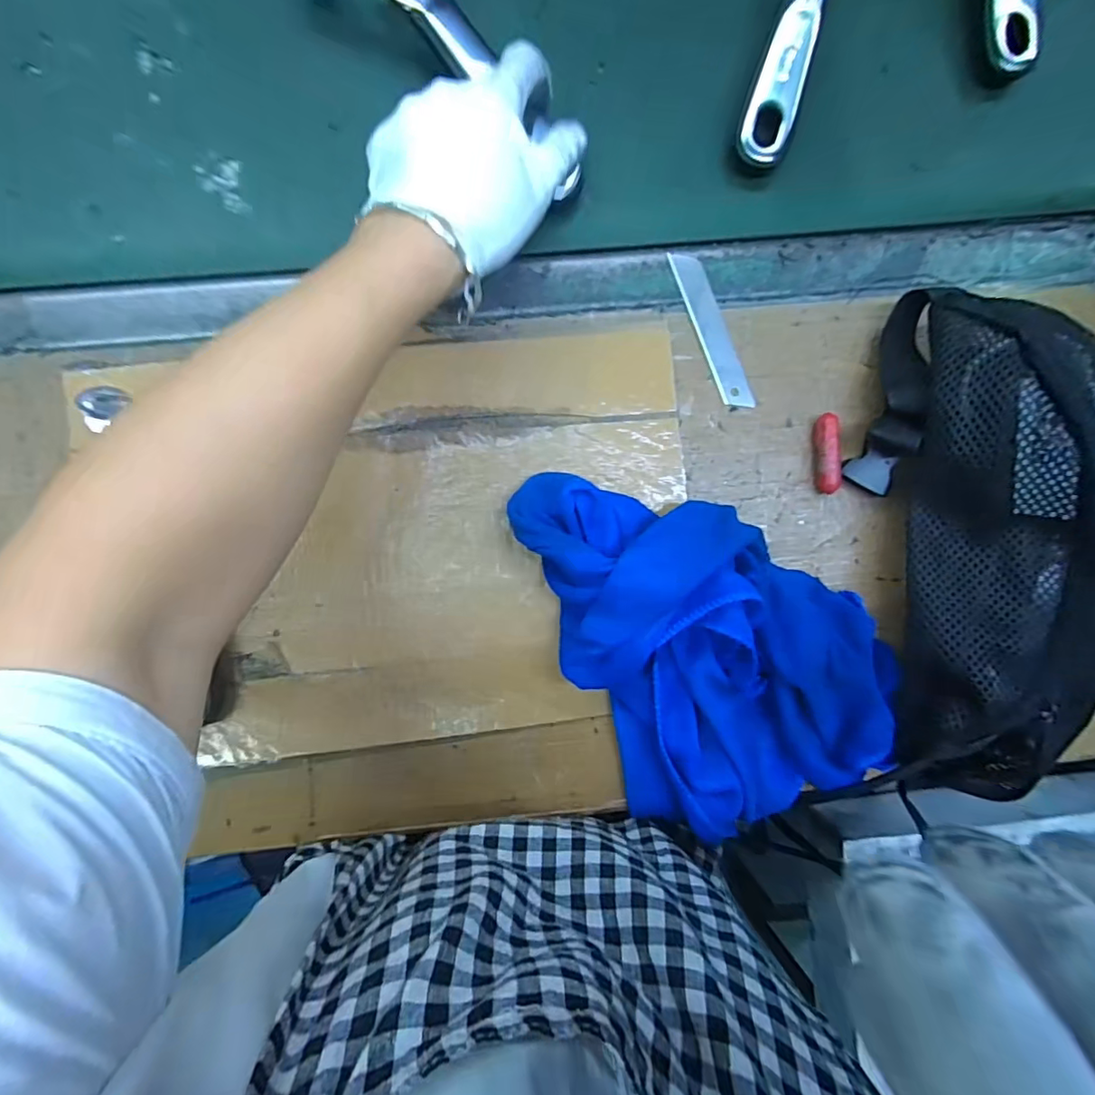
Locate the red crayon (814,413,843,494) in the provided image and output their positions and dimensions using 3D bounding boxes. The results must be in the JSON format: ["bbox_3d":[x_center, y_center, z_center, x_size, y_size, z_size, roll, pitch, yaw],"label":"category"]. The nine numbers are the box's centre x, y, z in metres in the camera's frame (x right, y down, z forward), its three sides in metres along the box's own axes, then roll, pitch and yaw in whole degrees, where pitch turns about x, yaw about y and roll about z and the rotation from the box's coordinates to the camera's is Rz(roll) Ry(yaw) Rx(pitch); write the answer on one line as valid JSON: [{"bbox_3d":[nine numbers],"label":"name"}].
[{"bbox_3d":[0.177,-0.059,0.333,0.014,0.013,0.049,-4,90,-3],"label":"red crayon"}]

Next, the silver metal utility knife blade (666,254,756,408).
[{"bbox_3d":[0.105,-0.137,0.333,0.020,0.004,0.102,-24,91,-2],"label":"silver metal utility knife blade"}]

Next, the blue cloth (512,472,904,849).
[{"bbox_3d":[0.103,0.050,0.309,0.173,0.053,0.240,-24,91,-2],"label":"blue cloth"}]

